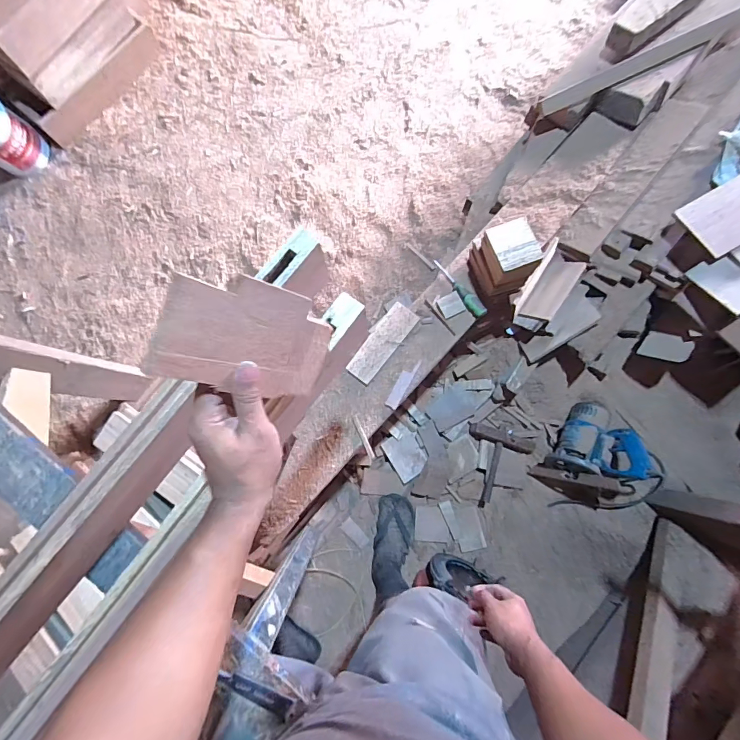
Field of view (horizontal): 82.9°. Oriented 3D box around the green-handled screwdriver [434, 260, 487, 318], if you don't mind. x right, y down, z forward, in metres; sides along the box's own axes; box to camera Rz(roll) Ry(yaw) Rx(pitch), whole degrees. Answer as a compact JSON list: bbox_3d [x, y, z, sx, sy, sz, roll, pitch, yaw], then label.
[{"bbox_3d":[0.231,-0.210,1.082,0.034,0.031,0.195,-34,68,-3],"label":"green-handled screwdriver"}]

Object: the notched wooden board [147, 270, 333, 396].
[{"bbox_3d":[-0.096,-0.026,0.374,0.009,0.182,0.096,30,99,32],"label":"notched wooden board"}]

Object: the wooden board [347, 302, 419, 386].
[{"bbox_3d":[0.033,-0.068,1.057,0.071,0.020,0.219,35,84,5],"label":"wooden board"}]

